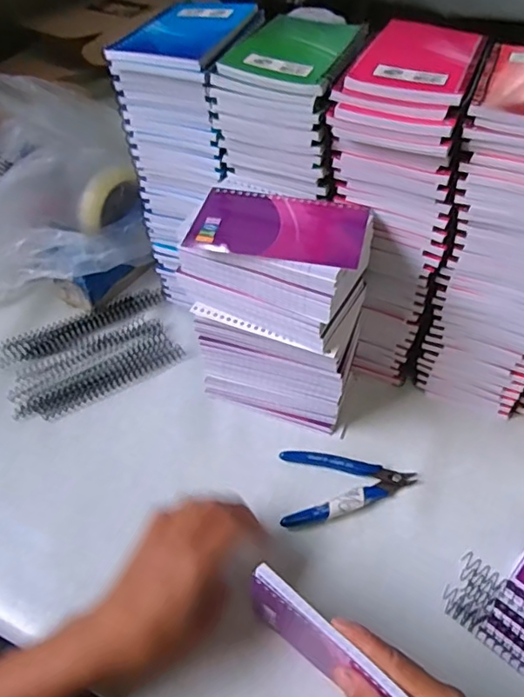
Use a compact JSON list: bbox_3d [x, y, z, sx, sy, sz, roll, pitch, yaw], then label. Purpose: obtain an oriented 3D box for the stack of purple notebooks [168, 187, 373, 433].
[{"bbox_3d":[0.012,-0.034,0.492,0.154,0.196,0.102,20,51,17],"label":"stack of purple notebooks"}]

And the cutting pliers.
[{"bbox_3d":[0.076,0.118,0.476,0.117,0.012,0.072,-2,48,-2],"label":"cutting pliers"}]

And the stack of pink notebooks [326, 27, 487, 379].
[{"bbox_3d":[0.118,-0.116,0.493,0.105,0.277,0.134,14,51,14],"label":"stack of pink notebooks"}]

